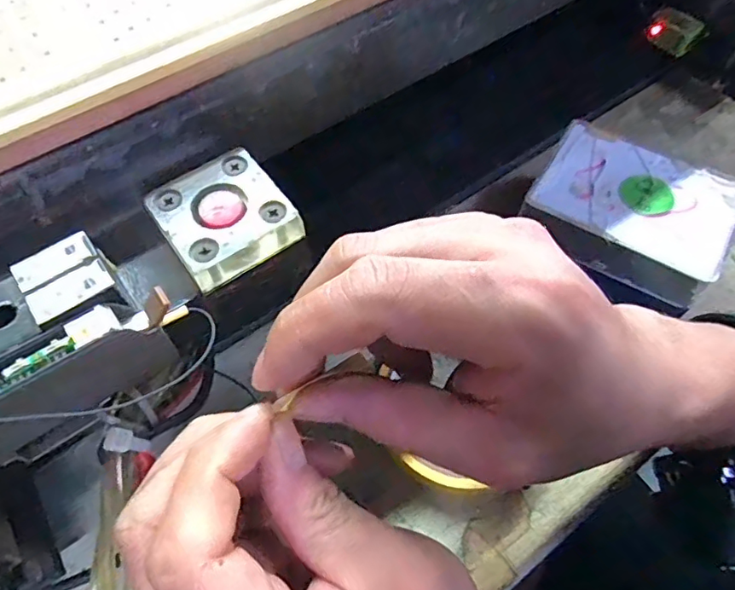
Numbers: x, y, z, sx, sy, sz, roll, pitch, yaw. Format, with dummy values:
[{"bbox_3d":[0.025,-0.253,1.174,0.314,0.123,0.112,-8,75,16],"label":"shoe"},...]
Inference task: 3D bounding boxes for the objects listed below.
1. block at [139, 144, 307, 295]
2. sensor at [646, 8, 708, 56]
[{"bbox_3d":[-0.050,-0.027,0.188,0.040,0.015,0.038,-32,63,-17],"label":"block"},{"bbox_3d":[0.215,-0.184,0.376,0.034,0.020,0.020,36,66,21],"label":"sensor"}]

